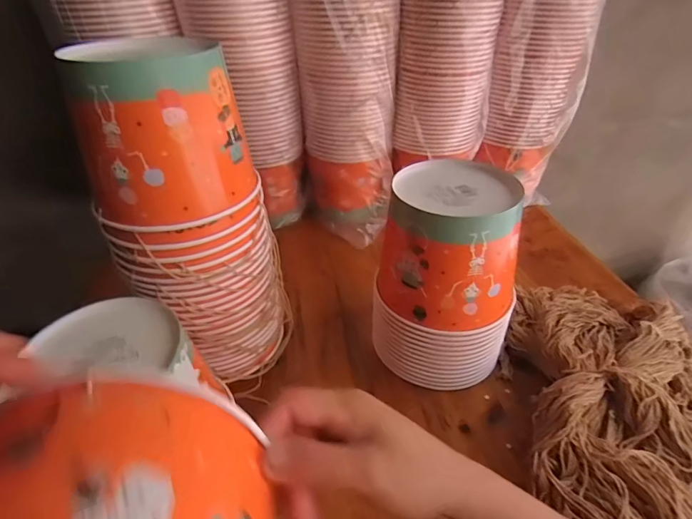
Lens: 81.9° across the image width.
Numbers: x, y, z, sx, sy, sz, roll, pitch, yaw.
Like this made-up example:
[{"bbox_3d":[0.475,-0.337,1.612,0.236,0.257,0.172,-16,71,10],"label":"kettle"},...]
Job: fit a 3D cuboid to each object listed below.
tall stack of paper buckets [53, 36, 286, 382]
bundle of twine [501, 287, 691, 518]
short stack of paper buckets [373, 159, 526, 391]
[{"bbox_3d":[-0.151,-0.028,0.423,0.129,0.347,0.131,4,38,6],"label":"tall stack of paper buckets"},{"bbox_3d":[0.306,0.152,0.429,0.267,0.068,0.348,13,40,16],"label":"bundle of twine"},{"bbox_3d":[0.119,0.028,0.460,0.154,0.229,0.144,8,39,10],"label":"short stack of paper buckets"}]

